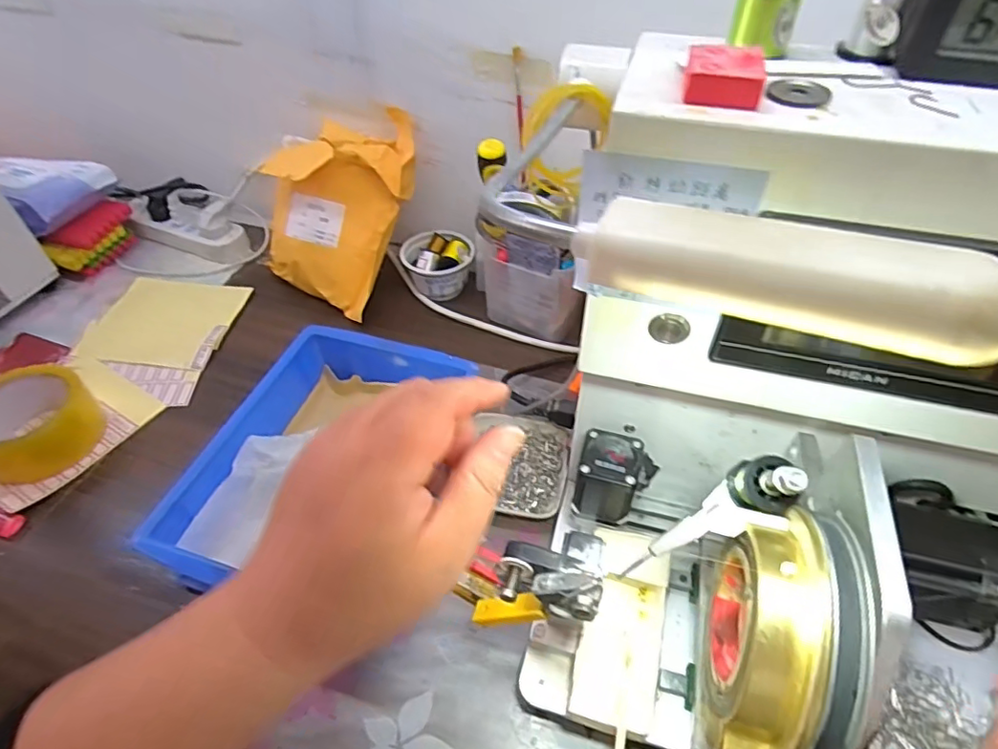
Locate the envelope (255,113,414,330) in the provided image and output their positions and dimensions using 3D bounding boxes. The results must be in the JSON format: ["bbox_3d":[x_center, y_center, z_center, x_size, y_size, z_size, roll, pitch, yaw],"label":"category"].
[{"bbox_3d":[-0.185,-0.189,0.623,0.149,0.226,0.063,23,15,2],"label":"envelope"}]

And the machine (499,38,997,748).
[{"bbox_3d":[0.195,0.075,0.287,0.345,0.350,0.230,13,49,13],"label":"machine"}]

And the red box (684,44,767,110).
[{"bbox_3d":[0.090,-0.121,0.227,0.030,0.012,0.032,11,49,11],"label":"red box"}]

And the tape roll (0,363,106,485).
[{"bbox_3d":[-0.452,0.046,0.544,0.104,0.053,0.109,21,51,19],"label":"tape roll"}]

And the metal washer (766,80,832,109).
[{"bbox_3d":[0.122,-0.114,0.229,0.021,0.005,0.021,-1,47,1],"label":"metal washer"}]

